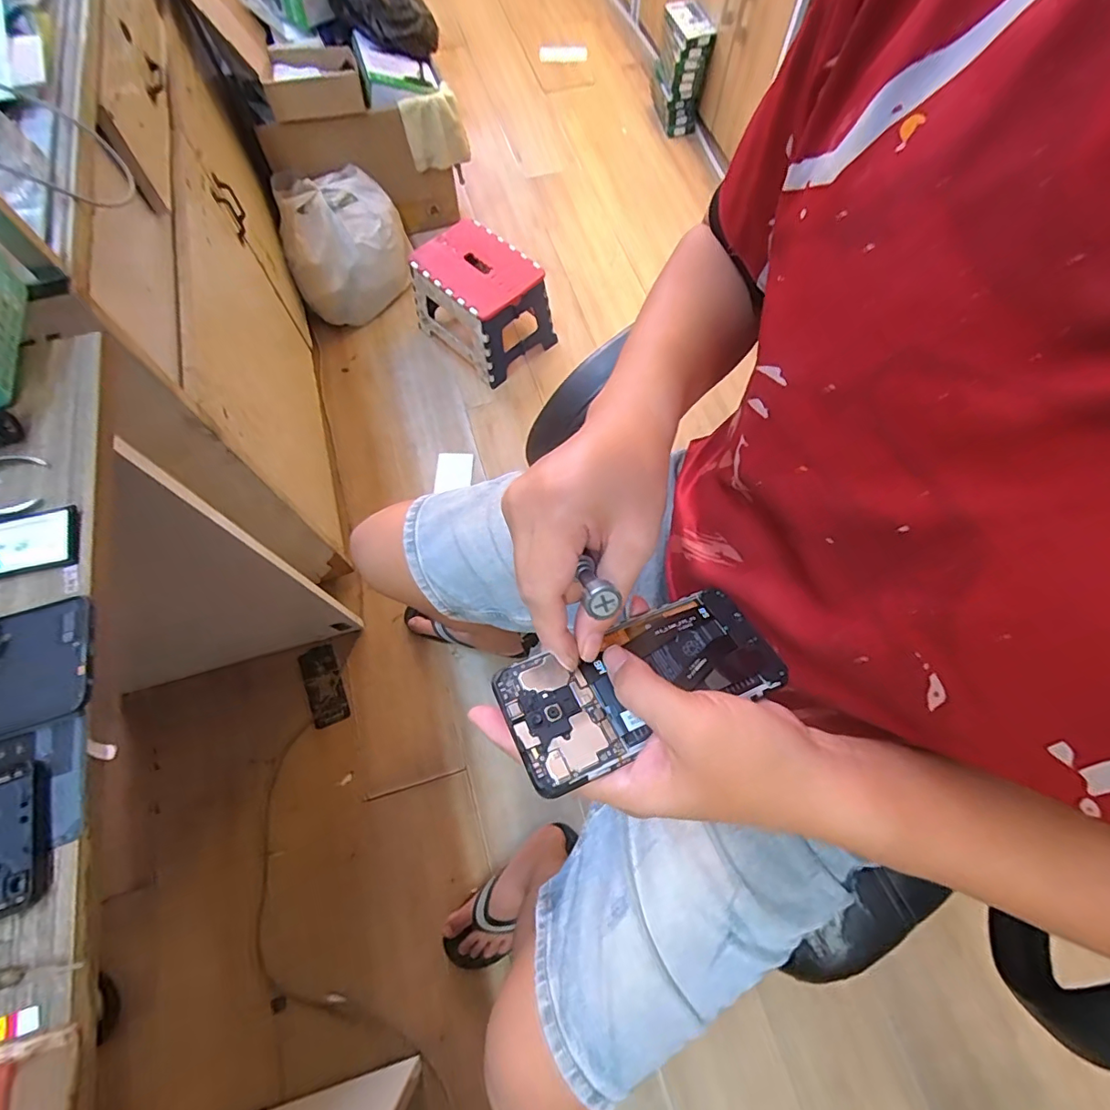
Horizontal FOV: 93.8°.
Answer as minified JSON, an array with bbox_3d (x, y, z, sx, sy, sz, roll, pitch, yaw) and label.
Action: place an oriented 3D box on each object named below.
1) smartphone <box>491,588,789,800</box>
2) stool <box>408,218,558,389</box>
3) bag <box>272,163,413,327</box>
[{"bbox_3d":[0.049,0.068,0.292,0.156,0.006,0.071,-18,54,-18],"label":"smartphone"},{"bbox_3d":[-0.178,-0.628,1.298,0.228,0.231,0.283,-41,74,-16],"label":"stool"},{"bbox_3d":[-0.545,-0.813,1.387,0.303,0.248,0.292,-13,68,-6],"label":"bag"}]

